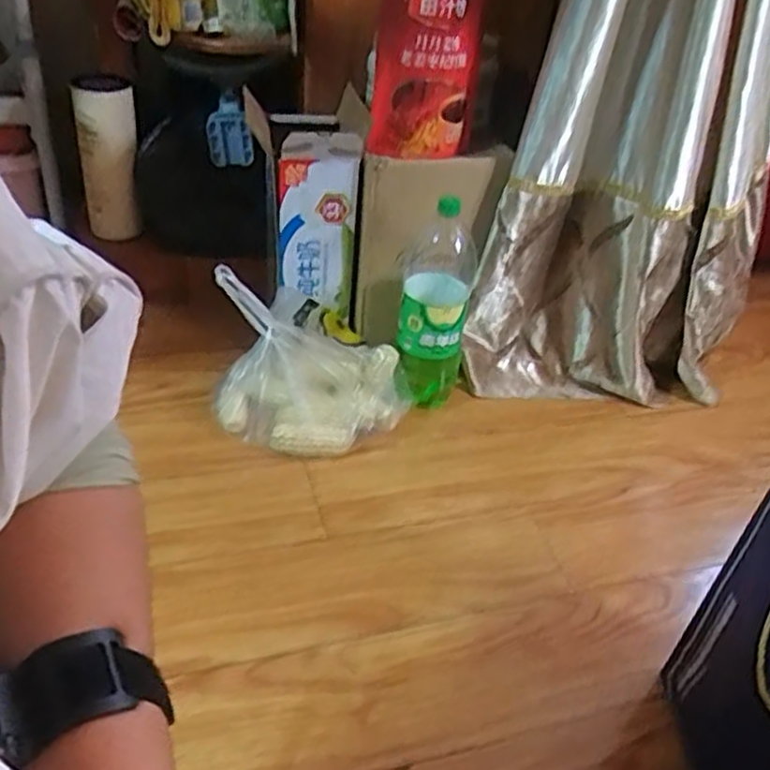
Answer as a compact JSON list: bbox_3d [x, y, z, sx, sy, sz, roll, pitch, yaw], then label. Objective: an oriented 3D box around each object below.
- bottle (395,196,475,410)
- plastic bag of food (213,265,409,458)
[{"bbox_3d":[0.071,-0.107,1.120,0.102,0.325,0.107,8,38,0],"label":"bottle"},{"bbox_3d":[-0.118,-0.020,1.088,0.262,0.190,0.175,21,40,17],"label":"plastic bag of food"}]

